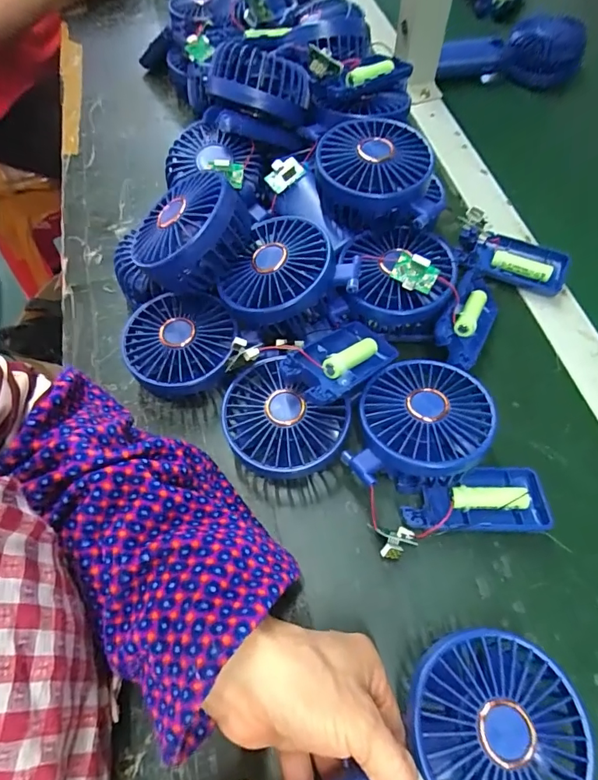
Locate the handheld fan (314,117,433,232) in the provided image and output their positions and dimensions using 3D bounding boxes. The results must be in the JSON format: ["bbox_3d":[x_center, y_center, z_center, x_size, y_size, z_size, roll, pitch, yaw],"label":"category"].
[{"bbox_3d":[0.056,-0.168,0.356,0.084,0.046,0.081,-4,62,0],"label":"handheld fan"}]

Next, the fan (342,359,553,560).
[{"bbox_3d":[0.093,0.043,0.308,0.117,0.053,0.132,-20,63,-8],"label":"fan"}]

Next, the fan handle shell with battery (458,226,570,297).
[{"bbox_3d":[0.191,-0.114,0.412,0.095,0.020,0.044,21,65,13],"label":"fan handle shell with battery"}]

